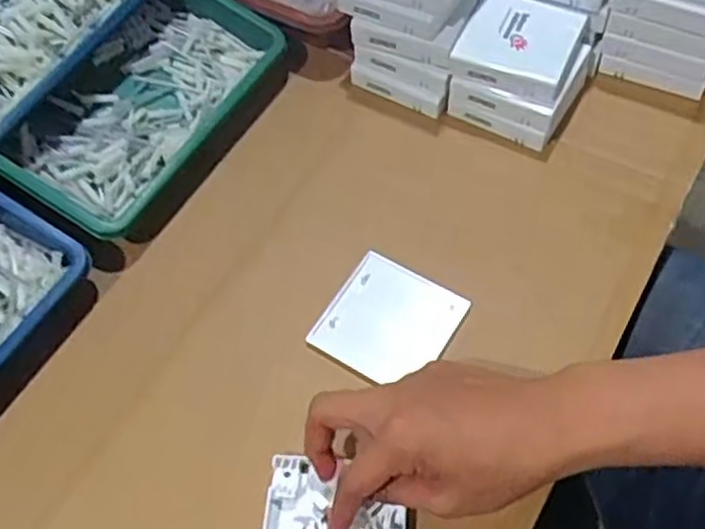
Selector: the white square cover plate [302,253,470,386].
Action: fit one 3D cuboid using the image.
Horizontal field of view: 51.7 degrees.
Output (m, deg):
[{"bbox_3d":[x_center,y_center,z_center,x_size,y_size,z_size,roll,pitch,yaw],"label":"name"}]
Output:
[{"bbox_3d":[0.026,0.040,0.519,0.085,0.009,0.086,28,65,18],"label":"white square cover plate"}]

